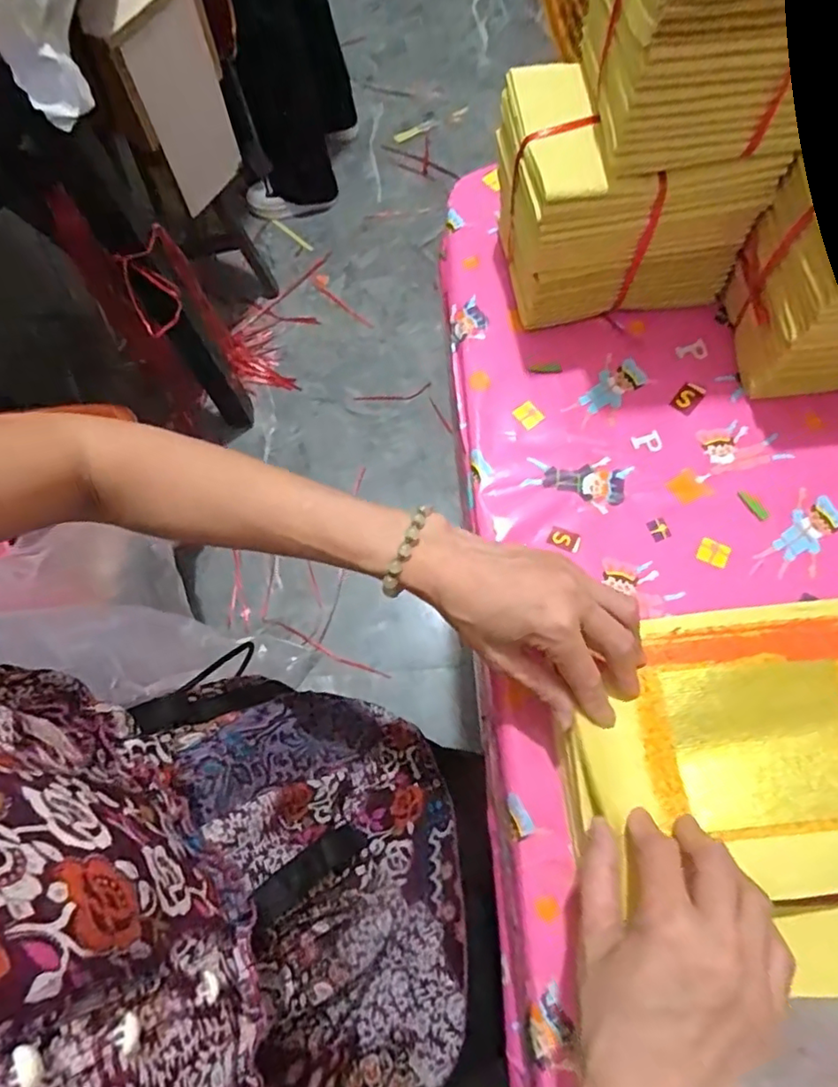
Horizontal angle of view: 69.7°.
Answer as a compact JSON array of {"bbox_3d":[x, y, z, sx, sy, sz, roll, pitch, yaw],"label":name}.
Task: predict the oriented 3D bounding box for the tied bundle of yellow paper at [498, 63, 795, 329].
[{"bbox_3d":[0.151,-0.259,0.463,0.164,0.141,0.116,-10,70,-2],"label":"tied bundle of yellow paper"}]

